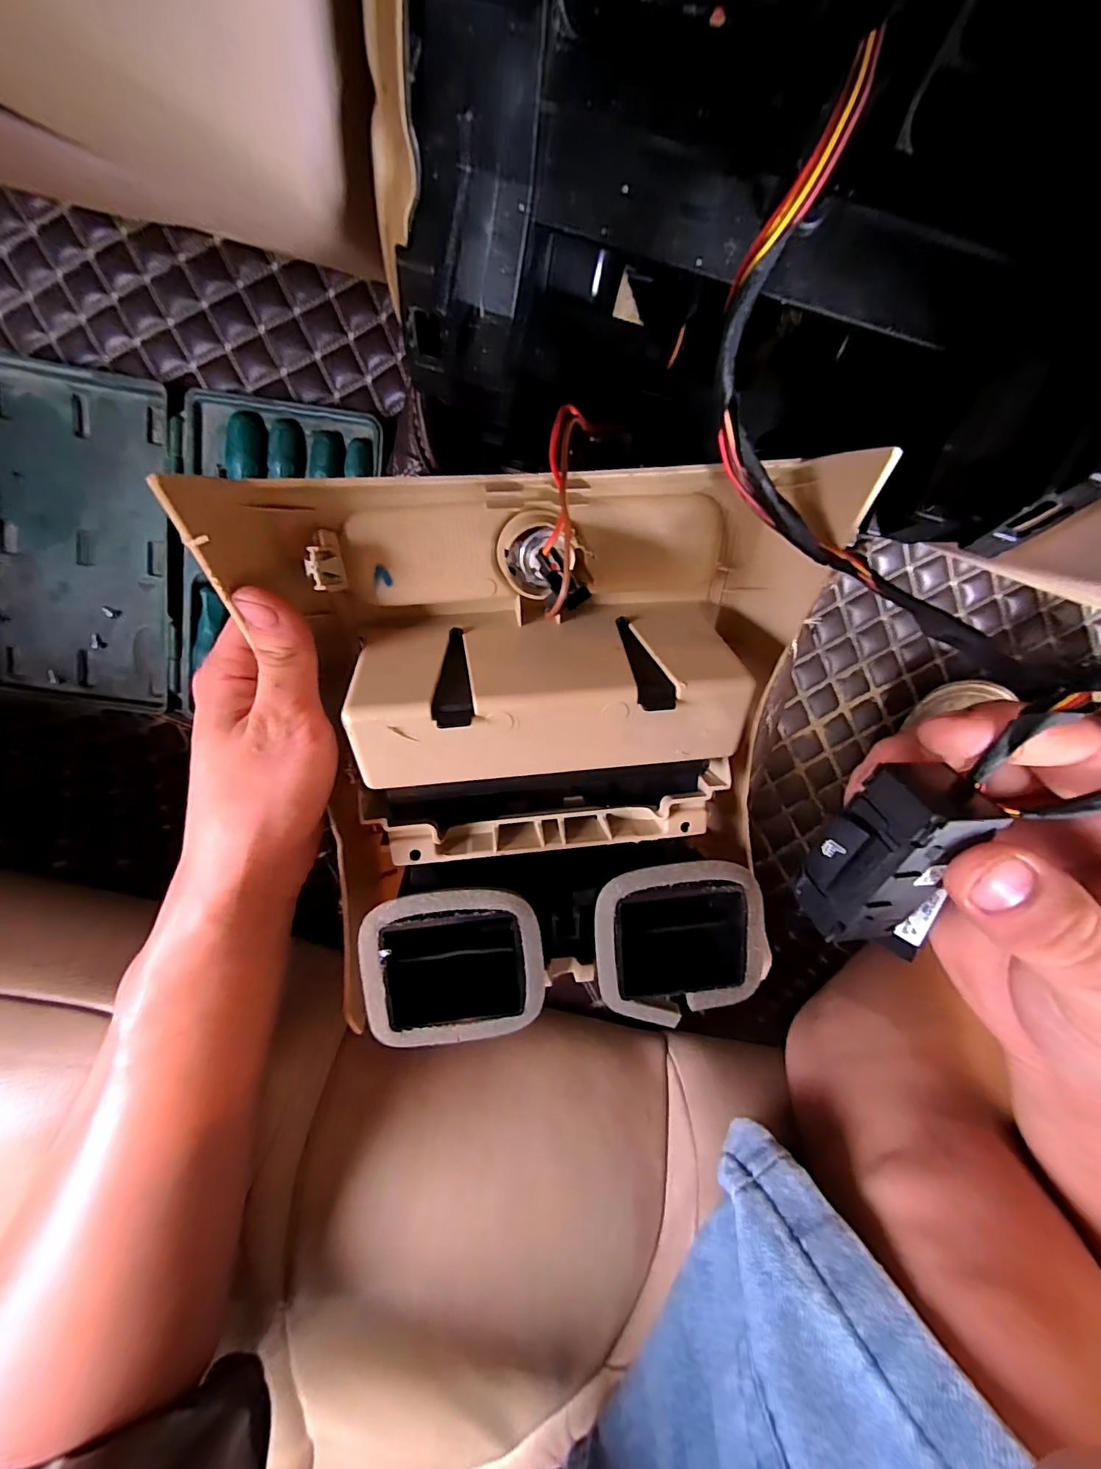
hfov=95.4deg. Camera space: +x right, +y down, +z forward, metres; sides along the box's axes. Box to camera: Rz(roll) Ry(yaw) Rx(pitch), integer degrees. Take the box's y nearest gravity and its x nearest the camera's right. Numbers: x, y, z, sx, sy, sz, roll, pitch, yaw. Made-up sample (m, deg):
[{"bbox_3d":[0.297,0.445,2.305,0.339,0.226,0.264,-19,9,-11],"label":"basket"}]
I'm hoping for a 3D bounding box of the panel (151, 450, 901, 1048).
[{"bbox_3d":[0.001,0.012,0.235,0.225,0.121,0.232,-3,98,-1],"label":"panel"}]

